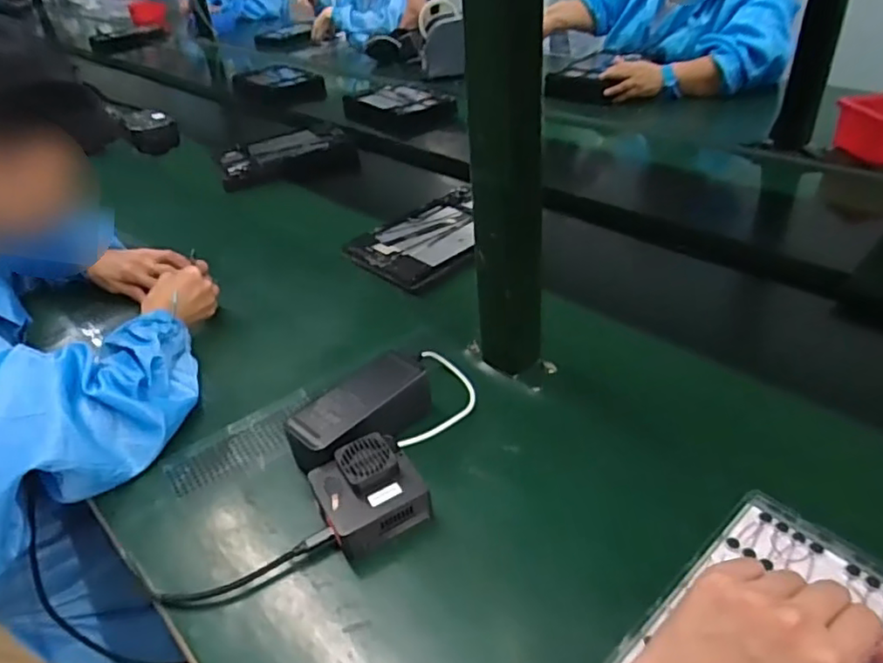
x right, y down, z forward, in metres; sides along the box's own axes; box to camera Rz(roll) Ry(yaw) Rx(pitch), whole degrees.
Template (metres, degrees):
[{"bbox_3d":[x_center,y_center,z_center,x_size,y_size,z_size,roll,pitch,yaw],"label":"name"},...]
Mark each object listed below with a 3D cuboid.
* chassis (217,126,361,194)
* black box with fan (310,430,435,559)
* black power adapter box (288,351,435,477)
[{"bbox_3d":[-0.286,-0.324,1.136,0.252,0.042,0.182,-15,38,-13],"label":"chassis"},{"bbox_3d":[-0.055,0.127,0.481,0.079,0.051,0.076,-22,39,-21],"label":"black box with fan"},{"bbox_3d":[-0.068,0.077,0.544,0.131,0.051,0.060,-32,44,-32],"label":"black power adapter box"}]

